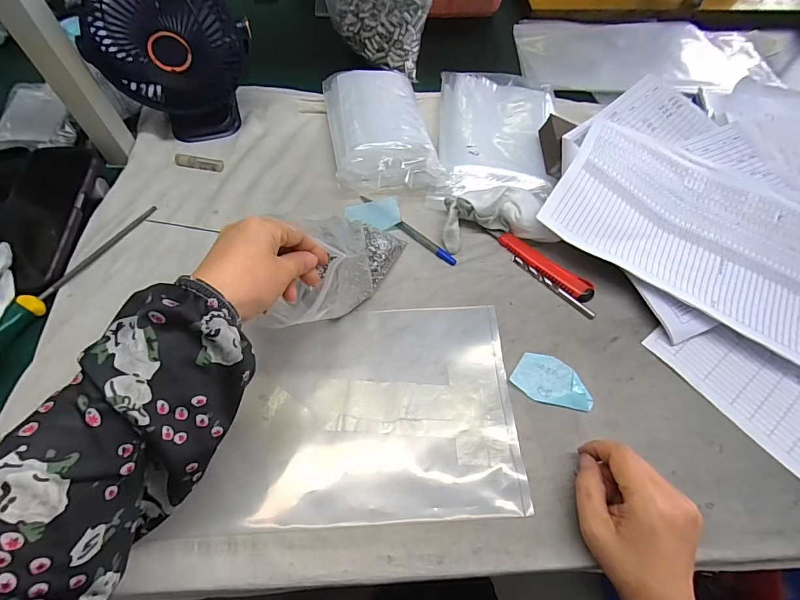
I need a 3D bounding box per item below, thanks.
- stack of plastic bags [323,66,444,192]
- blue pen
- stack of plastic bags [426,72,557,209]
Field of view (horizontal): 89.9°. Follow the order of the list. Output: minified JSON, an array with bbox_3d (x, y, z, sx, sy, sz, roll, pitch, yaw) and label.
[{"bbox_3d":[-0.026,-0.219,0.508,0.125,0.050,0.204,-8,59,-6],"label":"stack of plastic bags"},{"bbox_3d":[0.007,-0.082,0.457,0.141,0.007,0.009,38,64,21],"label":"blue pen"},{"bbox_3d":[0.123,-0.215,0.518,0.147,0.026,0.240,7,57,3],"label":"stack of plastic bags"}]

